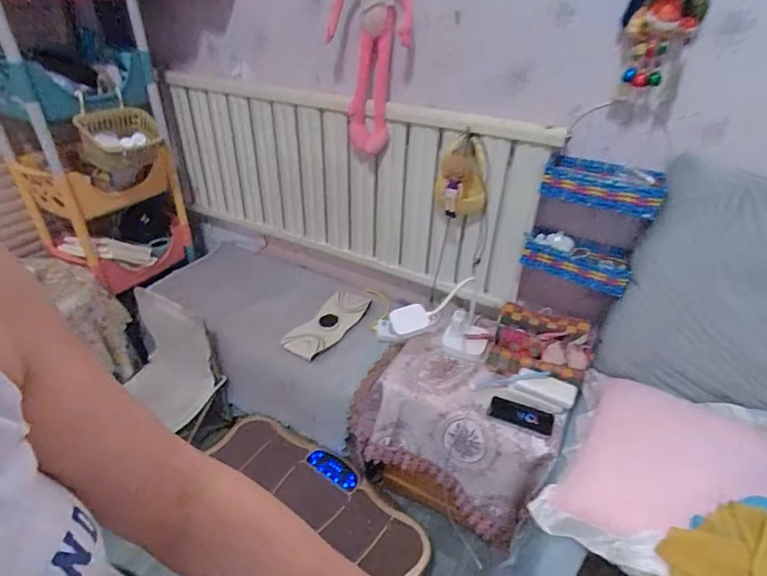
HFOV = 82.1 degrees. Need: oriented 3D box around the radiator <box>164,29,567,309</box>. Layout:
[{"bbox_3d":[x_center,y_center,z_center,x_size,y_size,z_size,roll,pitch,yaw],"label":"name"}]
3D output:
[{"bbox_3d":[-0.142,-0.296,1.313,1.146,0.518,0.119,14,36,17],"label":"radiator"}]

